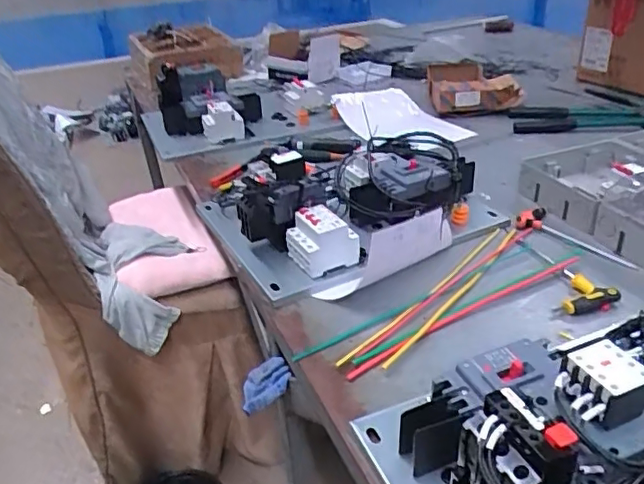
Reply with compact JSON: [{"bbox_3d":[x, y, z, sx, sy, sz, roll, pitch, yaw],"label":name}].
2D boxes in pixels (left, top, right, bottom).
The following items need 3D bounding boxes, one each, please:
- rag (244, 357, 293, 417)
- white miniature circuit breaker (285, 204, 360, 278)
[{"bbox_3d":[-0.073,0.190,0.766,0.081,0.030,0.049,-38,67,12],"label":"rag"},{"bbox_3d":[0.003,0.001,0.789,0.078,0.075,0.085,-22,35,-28],"label":"white miniature circuit breaker"}]

